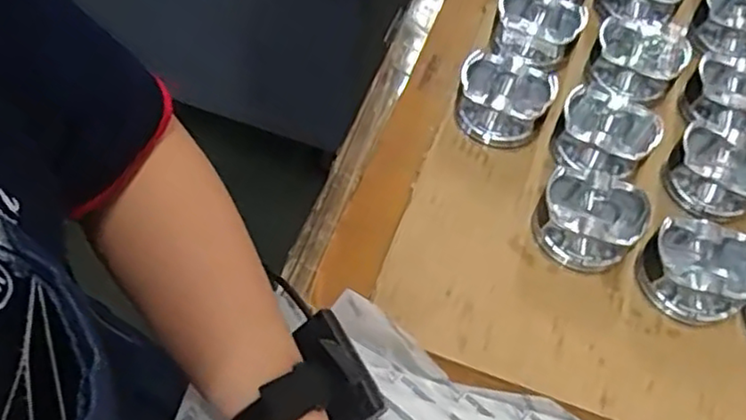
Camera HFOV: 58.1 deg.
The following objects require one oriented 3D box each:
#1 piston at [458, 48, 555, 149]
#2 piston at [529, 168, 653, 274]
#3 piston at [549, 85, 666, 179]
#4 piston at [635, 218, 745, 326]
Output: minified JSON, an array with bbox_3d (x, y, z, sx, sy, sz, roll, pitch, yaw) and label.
[{"bbox_3d":[0.115,-0.099,0.598,0.082,0.047,0.079,1,59,-2],"label":"piston"},{"bbox_3d":[0.171,0.009,0.539,0.081,0.040,0.075,1,59,-2],"label":"piston"},{"bbox_3d":[0.199,-0.063,0.578,0.081,0.050,0.075,1,59,-2],"label":"piston"},{"bbox_3d":[0.251,0.046,0.523,0.084,0.042,0.080,37,64,17],"label":"piston"}]

